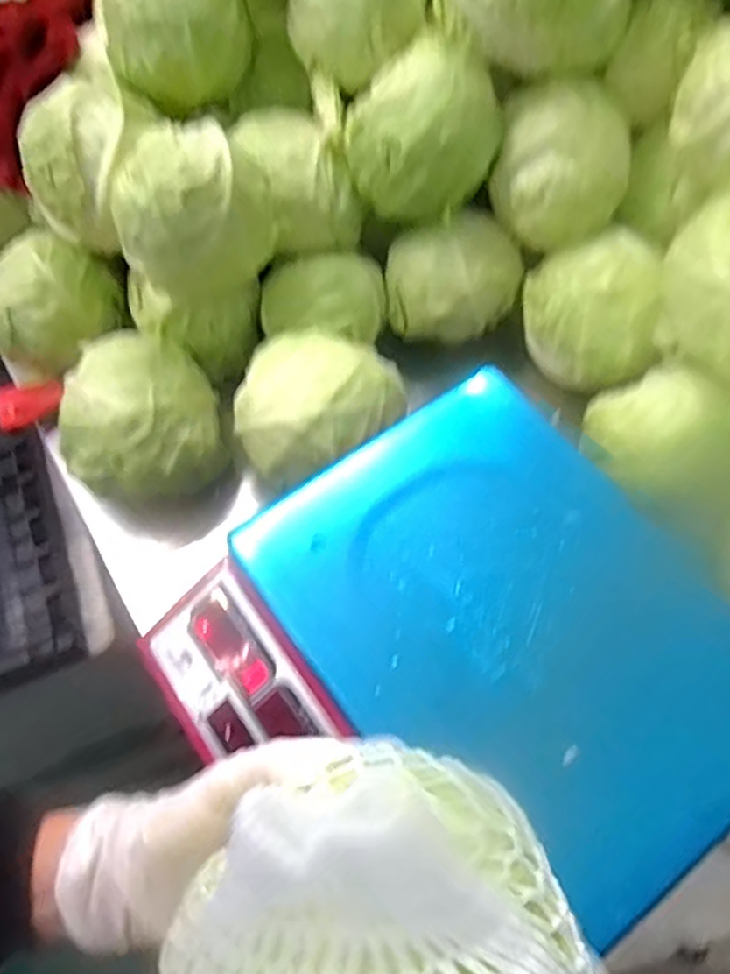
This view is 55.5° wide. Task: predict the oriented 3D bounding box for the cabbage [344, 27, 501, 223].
[{"bbox_3d":[0.041,-0.266,0.517,0.115,0.089,0.092,2,63,1],"label":"cabbage"}]

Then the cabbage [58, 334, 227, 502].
[{"bbox_3d":[-0.168,-0.049,0.527,0.111,0.103,0.104,0,63,0],"label":"cabbage"}]

